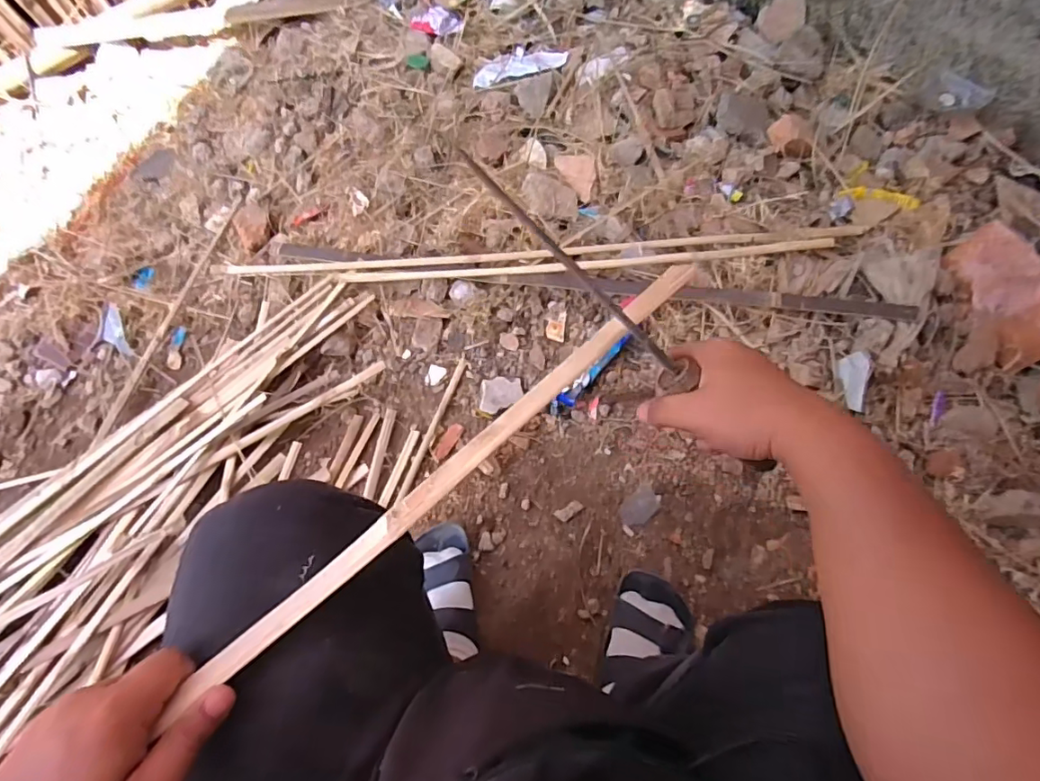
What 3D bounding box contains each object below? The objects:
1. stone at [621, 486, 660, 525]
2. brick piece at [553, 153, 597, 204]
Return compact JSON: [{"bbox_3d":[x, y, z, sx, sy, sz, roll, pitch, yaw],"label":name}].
[{"bbox_3d":[0.176,0.172,0.781,0.062,0.008,0.040,-40,74,-11],"label":"stone"},{"bbox_3d":[0.095,-0.373,0.933,0.072,0.036,0.085,5,71,4],"label":"brick piece"}]

